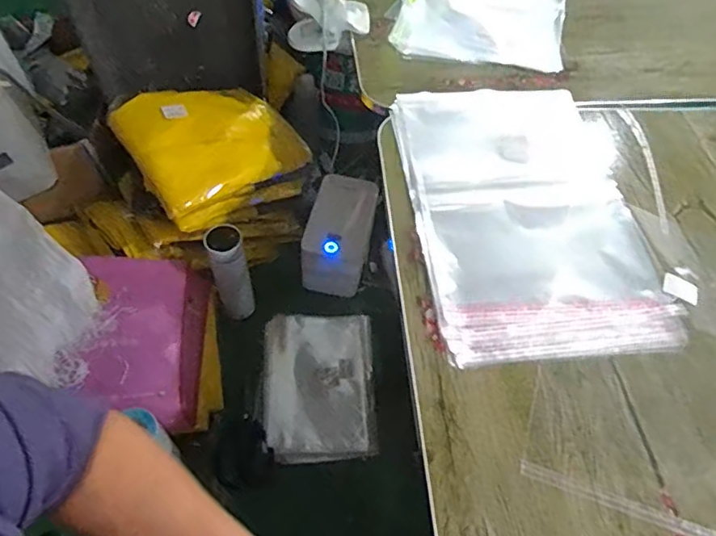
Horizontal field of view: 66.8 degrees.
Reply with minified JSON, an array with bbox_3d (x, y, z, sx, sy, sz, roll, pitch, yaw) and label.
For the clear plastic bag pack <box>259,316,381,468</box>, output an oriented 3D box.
[{"bbox_3d":[-0.074,0.213,0.999,0.203,0.013,0.276,1,56,-5],"label":"clear plastic bag pack"}]

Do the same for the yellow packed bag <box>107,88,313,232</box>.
[{"bbox_3d":[-0.249,-0.220,0.955,0.272,0.136,0.213,-31,63,-23],"label":"yellow packed bag"}]

